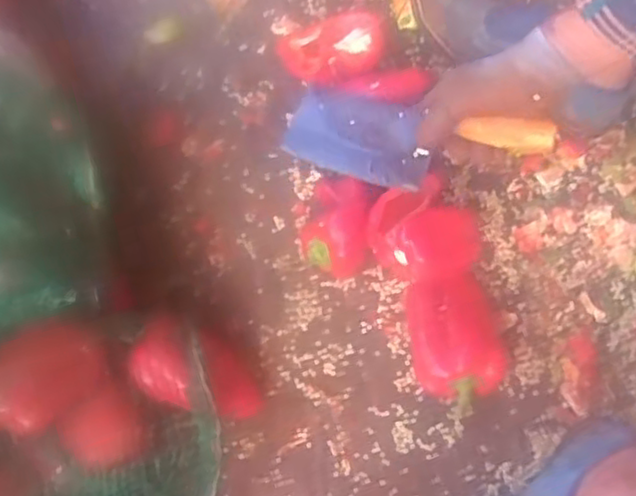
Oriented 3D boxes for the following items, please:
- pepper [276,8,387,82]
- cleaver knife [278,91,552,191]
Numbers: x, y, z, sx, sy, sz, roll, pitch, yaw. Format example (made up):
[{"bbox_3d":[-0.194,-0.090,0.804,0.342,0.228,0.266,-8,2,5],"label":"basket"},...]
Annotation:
[{"bbox_3d":[0.017,-0.202,0.712,0.108,0.039,0.078,-22,77,-5],"label":"pepper"},{"bbox_3d":[0.081,-0.101,0.648,0.247,0.019,0.086,9,75,27],"label":"cleaver knife"}]

